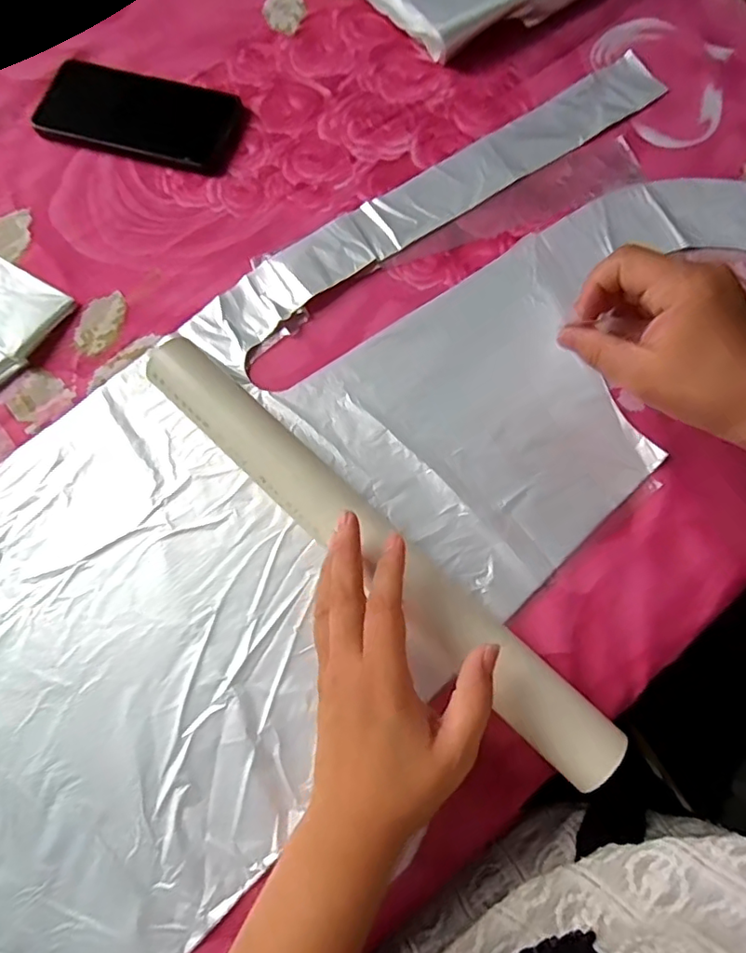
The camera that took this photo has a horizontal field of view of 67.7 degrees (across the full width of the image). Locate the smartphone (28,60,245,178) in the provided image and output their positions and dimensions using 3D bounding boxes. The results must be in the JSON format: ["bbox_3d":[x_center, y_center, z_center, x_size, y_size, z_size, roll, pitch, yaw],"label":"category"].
[{"bbox_3d":[-0.195,-0.300,0.464,0.165,0.006,0.079,14,75,4],"label":"smartphone"}]

